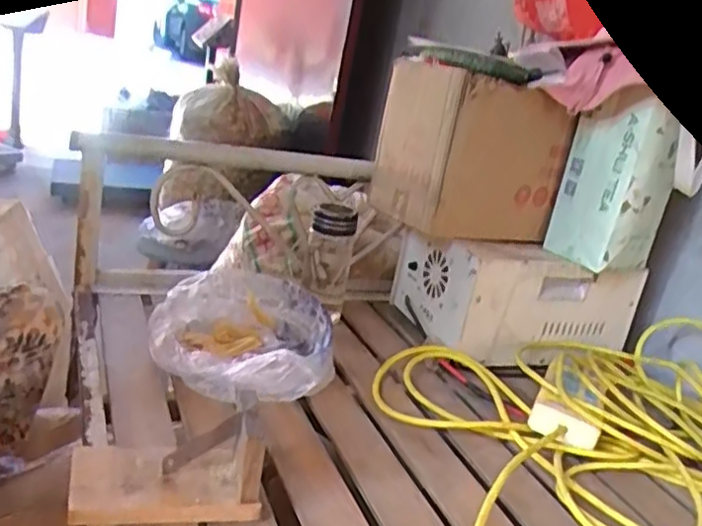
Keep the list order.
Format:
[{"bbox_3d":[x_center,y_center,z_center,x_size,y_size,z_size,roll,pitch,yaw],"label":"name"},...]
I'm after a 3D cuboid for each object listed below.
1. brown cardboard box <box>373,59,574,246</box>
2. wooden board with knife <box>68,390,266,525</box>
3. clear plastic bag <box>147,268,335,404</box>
[{"bbox_3d":[0.174,-0.177,1.026,0.223,0.225,0.205,-5,25,-19],"label":"brown cardboard box"},{"bbox_3d":[-0.162,0.171,0.596,0.158,0.083,0.091,-3,25,-16],"label":"wooden board with knife"},{"bbox_3d":[-0.139,0.092,0.894,0.226,0.077,0.309,2,24,-5],"label":"clear plastic bag"}]

